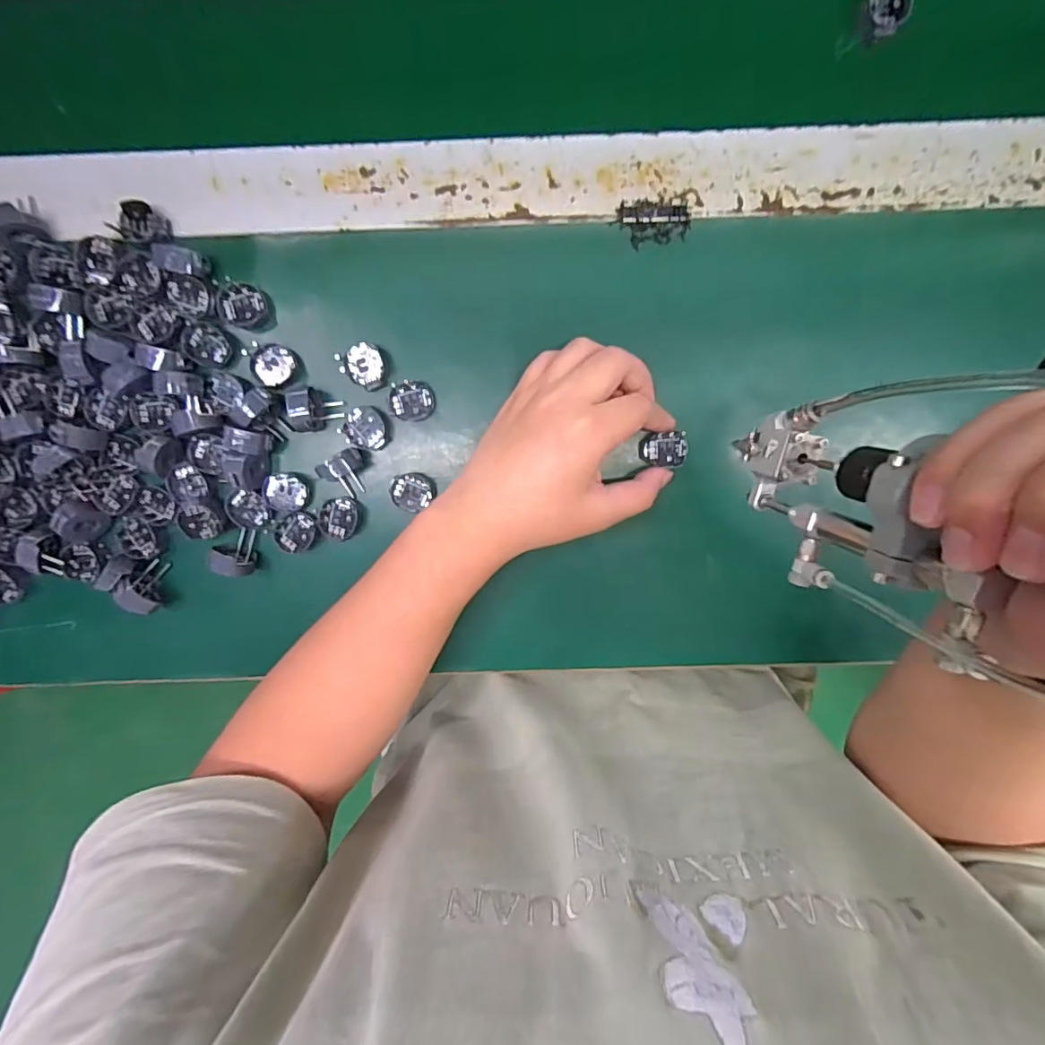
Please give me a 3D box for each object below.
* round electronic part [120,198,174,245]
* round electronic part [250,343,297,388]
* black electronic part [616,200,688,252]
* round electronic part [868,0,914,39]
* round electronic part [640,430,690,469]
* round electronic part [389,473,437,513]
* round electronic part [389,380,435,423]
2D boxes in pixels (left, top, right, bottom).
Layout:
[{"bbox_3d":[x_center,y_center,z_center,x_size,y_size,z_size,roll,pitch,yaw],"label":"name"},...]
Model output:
[{"bbox_3d":[-0.232,-0.184,0.327,0.029,0.011,0.023,12,99,-1],"label":"round electronic part"},{"bbox_3d":[-0.159,-0.101,0.338,0.025,0.008,0.027,0,99,1],"label":"round electronic part"},{"bbox_3d":[0.082,-0.186,0.328,0.044,0.004,0.025,-5,99,1],"label":"black electronic part"},{"bbox_3d":[0.217,-0.307,0.313,0.024,0.008,0.026,0,99,1],"label":"round electronic part"},{"bbox_3d":[0.094,-0.048,0.350,0.030,0.011,0.023,-1,99,-1],"label":"round electronic part"},{"bbox_3d":[-0.073,-0.021,0.352,0.027,0.012,0.026,0,99,1],"label":"round electronic part"},{"bbox_3d":[-0.073,-0.079,0.344,0.027,0.011,0.025,0,99,1],"label":"round electronic part"}]

